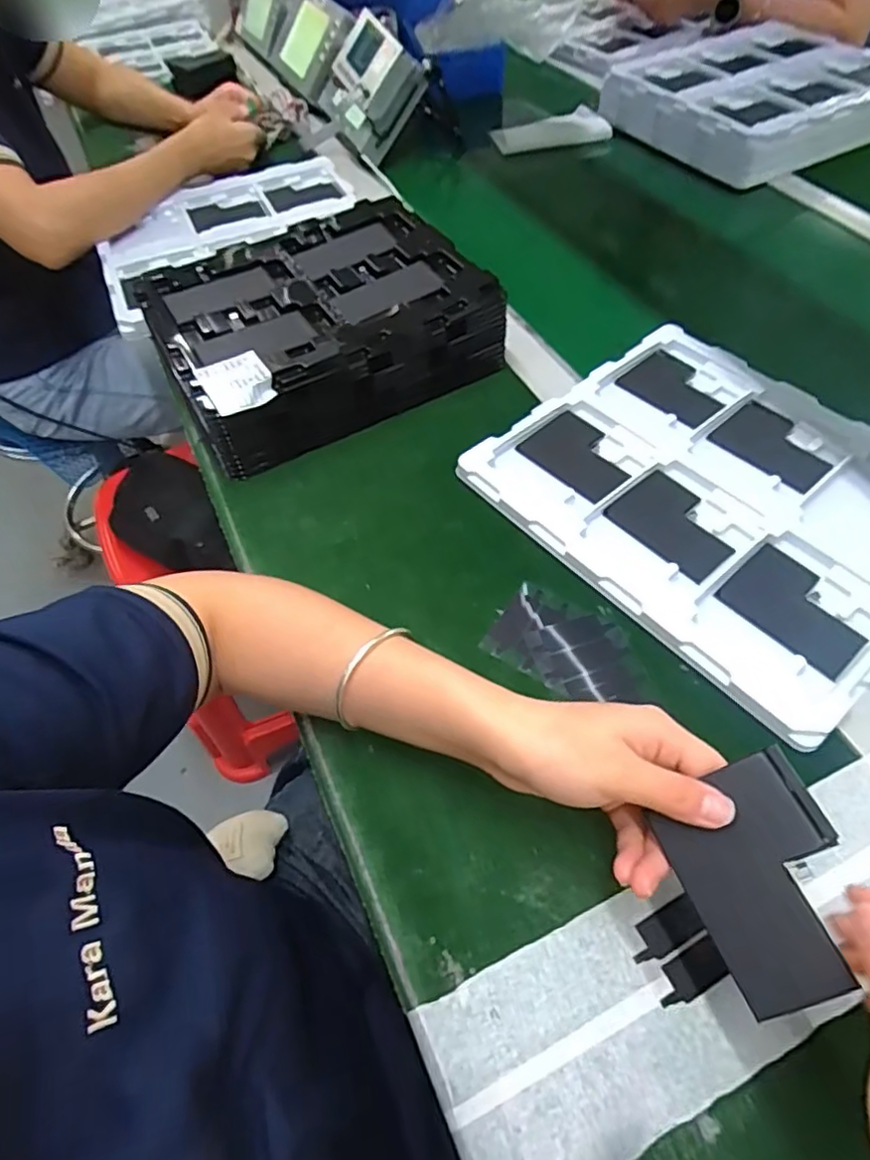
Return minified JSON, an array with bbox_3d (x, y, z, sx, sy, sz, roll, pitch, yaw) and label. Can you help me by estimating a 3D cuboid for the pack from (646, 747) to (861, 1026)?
[{"bbox_3d":[0.140,0.126,0.258,0.065,0.004,0.088,-34,64,17],"label":"pack"}]

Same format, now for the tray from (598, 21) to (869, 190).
[{"bbox_3d":[0.467,-0.700,0.871,0.343,0.062,0.317,-25,57,-12],"label":"tray"}]

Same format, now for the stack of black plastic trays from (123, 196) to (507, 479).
[{"bbox_3d":[-0.111,-0.251,0.590,0.293,0.080,0.238,-30,59,-15],"label":"stack of black plastic trays"}]

